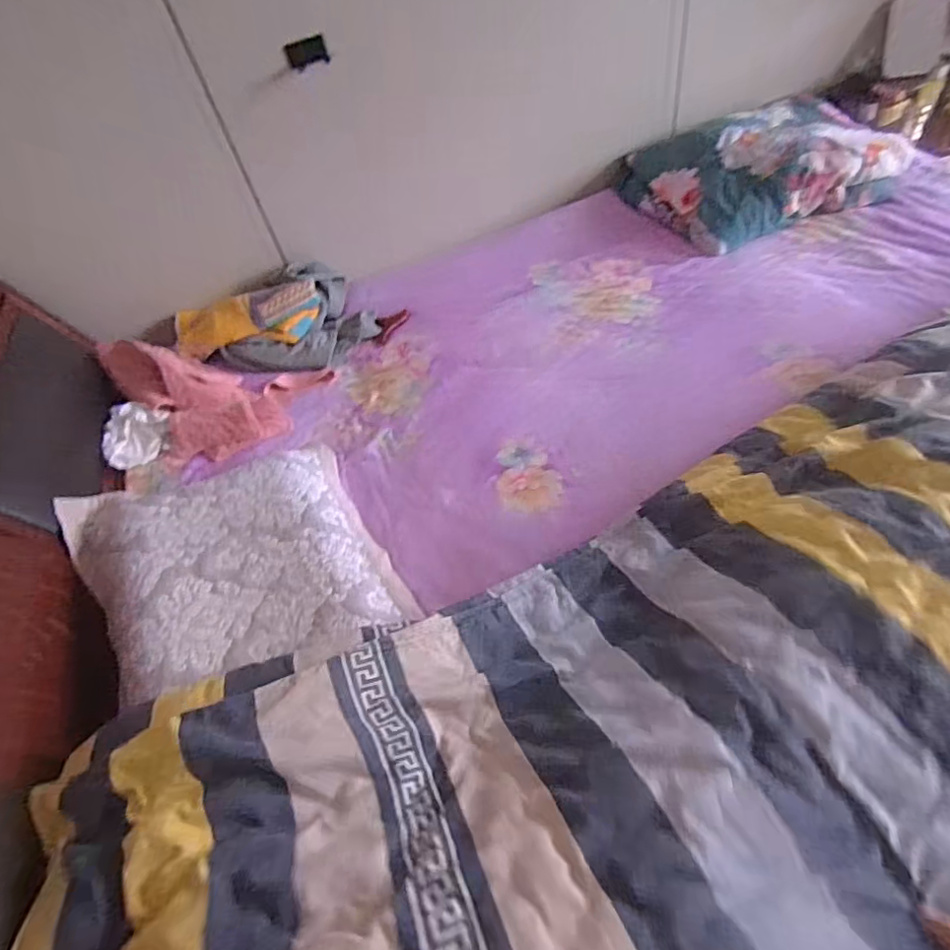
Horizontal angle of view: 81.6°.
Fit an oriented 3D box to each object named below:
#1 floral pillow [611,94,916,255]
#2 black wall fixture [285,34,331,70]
[{"bbox_3d":[0.756,-0.831,1.486,0.612,0.157,0.476,-17,50,-2],"label":"floral pillow"},{"bbox_3d":[-0.368,-0.927,1.207,0.089,0.049,0.014,-23,50,-8],"label":"black wall fixture"}]

